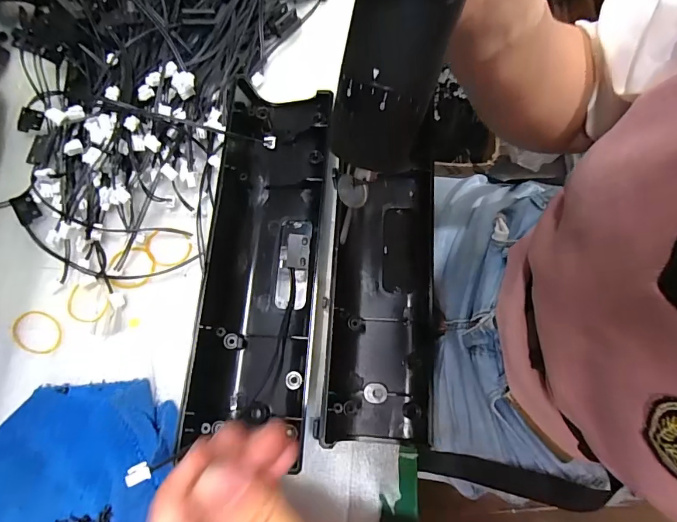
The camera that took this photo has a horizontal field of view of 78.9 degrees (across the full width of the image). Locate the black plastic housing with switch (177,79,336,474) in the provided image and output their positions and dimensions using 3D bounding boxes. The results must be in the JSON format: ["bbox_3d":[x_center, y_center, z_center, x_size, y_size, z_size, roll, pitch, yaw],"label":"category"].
[{"bbox_3d":[-0.053,-0.006,0.277,0.077,0.029,0.246,4,75,1],"label":"black plastic housing with switch"}]

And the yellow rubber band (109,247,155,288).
[{"bbox_3d":[-0.140,0.004,0.279,0.029,0.006,0.027,-5,86,-15],"label":"yellow rubber band"}]

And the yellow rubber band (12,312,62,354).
[{"bbox_3d":[-0.194,0.046,0.265,0.035,0.004,0.025,19,76,5],"label":"yellow rubber band"}]

